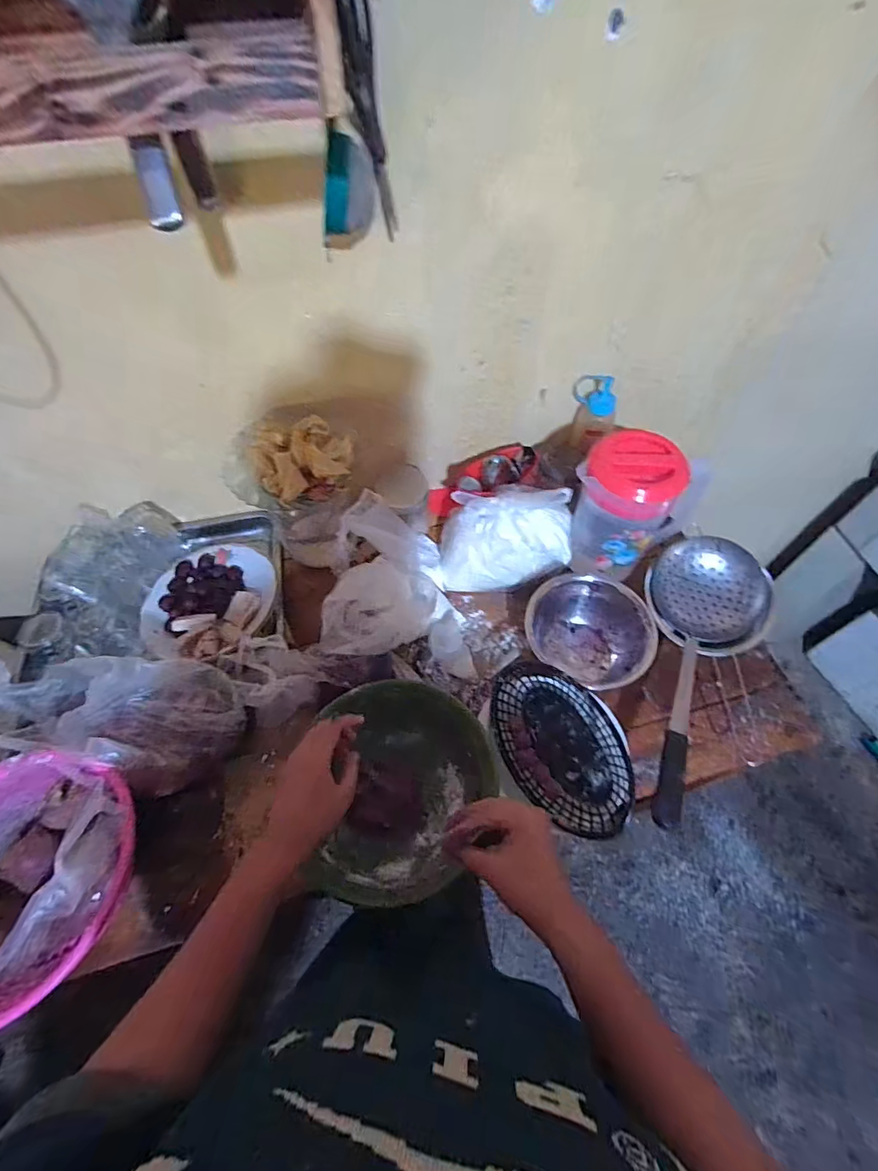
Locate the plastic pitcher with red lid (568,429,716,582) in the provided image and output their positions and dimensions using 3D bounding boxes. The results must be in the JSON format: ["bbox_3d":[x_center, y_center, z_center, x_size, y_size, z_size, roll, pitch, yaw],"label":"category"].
[{"bbox_3d":[0.285,-0.120,0.712,0.145,0.199,0.141,0,57,0],"label":"plastic pitcher with red lid"}]

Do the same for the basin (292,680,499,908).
[{"bbox_3d":[-0.035,0.235,0.587,0.211,0.092,0.244,-3,57,-2],"label":"basin"}]

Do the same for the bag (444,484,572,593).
[{"bbox_3d":[0.105,-0.082,0.740,0.196,0.157,0.116,3,57,2],"label":"bag"}]

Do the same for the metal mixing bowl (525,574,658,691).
[{"bbox_3d":[0.221,0.067,0.704,0.172,0.121,0.142,24,86,23],"label":"metal mixing bowl"}]

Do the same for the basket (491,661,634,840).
[{"bbox_3d":[0.148,0.192,0.602,0.137,0.050,0.225,-31,59,2],"label":"basket"}]

